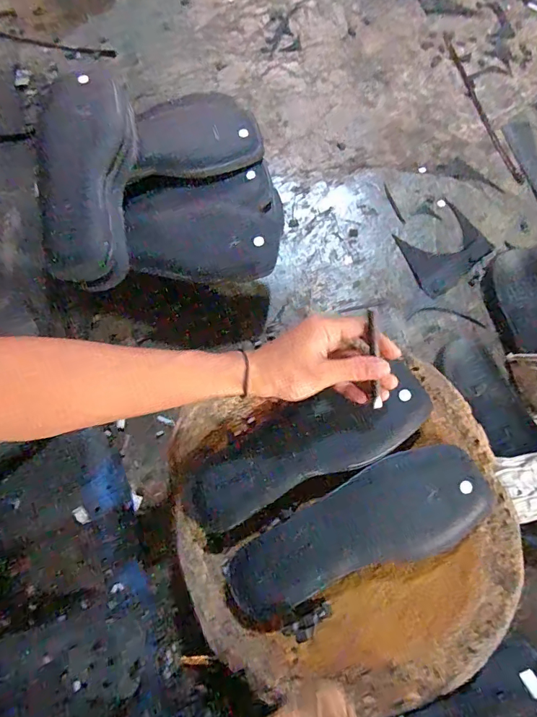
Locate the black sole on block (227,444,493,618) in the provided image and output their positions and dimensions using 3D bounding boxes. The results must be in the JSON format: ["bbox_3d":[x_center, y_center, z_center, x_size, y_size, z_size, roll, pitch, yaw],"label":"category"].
[{"bbox_3d":[0.086,0.167,0.429,0.264,0.020,0.093,-21,76,-4],"label":"black sole on block"}]

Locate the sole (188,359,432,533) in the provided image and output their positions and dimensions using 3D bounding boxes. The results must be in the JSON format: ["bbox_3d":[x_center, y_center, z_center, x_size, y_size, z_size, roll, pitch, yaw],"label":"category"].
[{"bbox_3d":[0.042,0.088,0.449,0.266,0.021,0.082,-24,76,-4],"label":"sole"}]

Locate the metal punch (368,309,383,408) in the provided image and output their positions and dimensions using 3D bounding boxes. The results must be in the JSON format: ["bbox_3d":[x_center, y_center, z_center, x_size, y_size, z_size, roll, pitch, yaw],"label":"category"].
[{"bbox_3d":[0.101,0.002,0.411,0.009,0.004,0.097,-7,104,0],"label":"metal punch"}]

